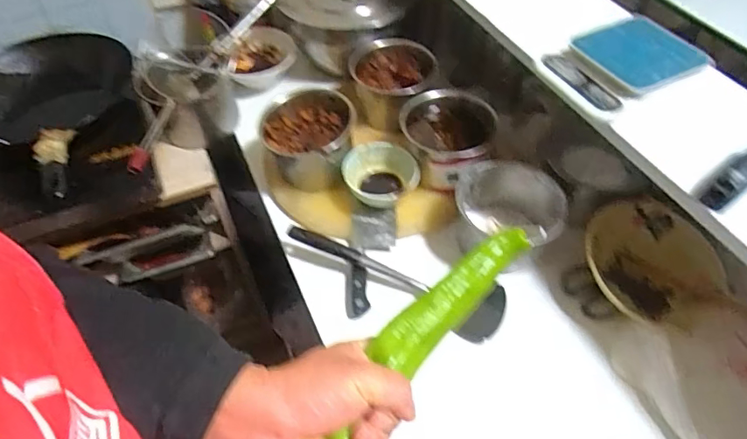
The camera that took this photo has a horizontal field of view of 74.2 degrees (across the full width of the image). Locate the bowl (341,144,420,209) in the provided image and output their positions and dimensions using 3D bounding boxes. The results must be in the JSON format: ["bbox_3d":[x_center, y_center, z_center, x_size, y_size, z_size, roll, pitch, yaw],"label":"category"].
[{"bbox_3d":[0.012,-0.067,0.820,0.117,0.066,0.122,0,52,0],"label":"bowl"}]

